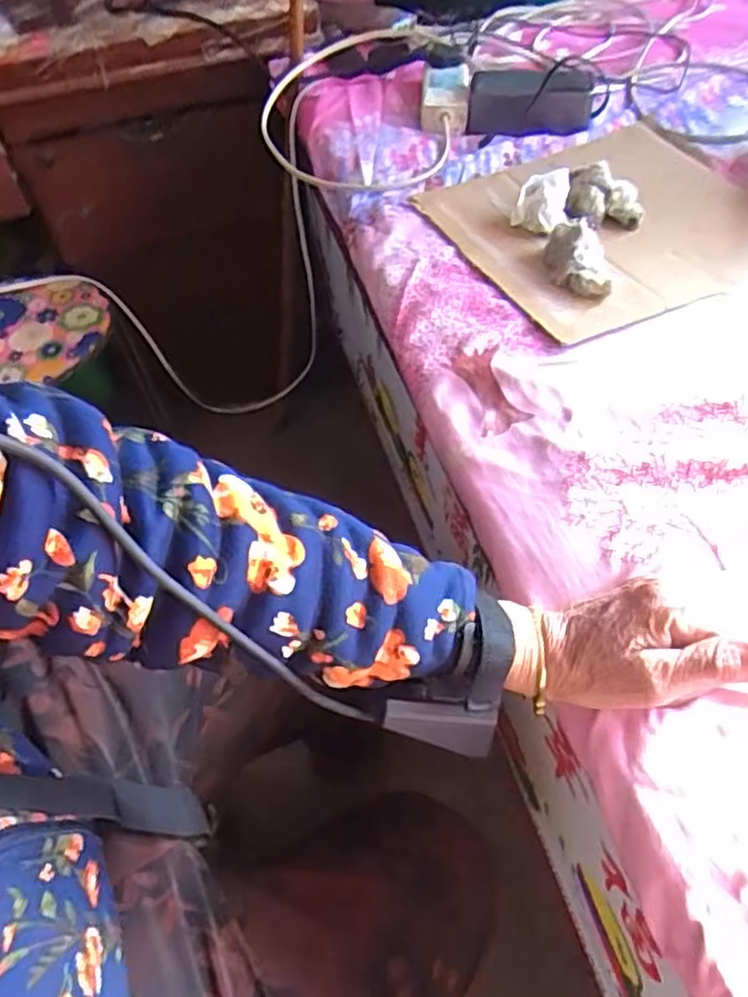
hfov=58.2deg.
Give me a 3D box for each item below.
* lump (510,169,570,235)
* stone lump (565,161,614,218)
[{"bbox_3d":[0.155,-0.276,0.623,0.049,0.037,0.051,14,57,15],"label":"lump"},{"bbox_3d":[0.202,-0.289,0.630,0.040,0.037,0.054,12,57,14],"label":"stone lump"}]

